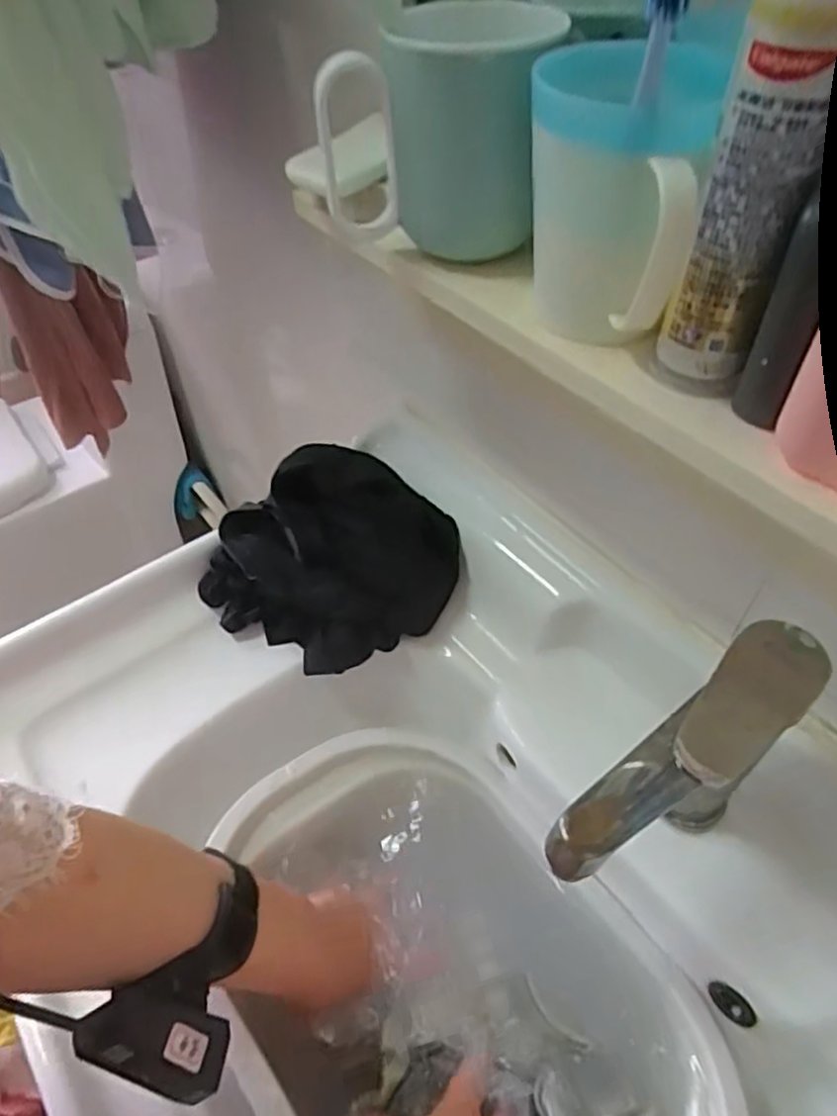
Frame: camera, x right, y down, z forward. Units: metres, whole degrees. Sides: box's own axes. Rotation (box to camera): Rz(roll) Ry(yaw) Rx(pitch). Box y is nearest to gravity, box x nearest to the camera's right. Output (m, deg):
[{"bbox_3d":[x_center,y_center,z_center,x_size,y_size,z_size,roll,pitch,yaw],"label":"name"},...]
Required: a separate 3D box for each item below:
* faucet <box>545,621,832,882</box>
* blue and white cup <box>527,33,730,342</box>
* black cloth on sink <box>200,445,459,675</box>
[{"bbox_3d":[0.131,0.134,0.376,0.148,0.188,0.052,-28,52,-21],"label":"faucet"},{"bbox_3d":[0.083,-0.154,0.305,0.072,0.103,0.081,13,50,16],"label":"blue and white cup"},{"bbox_3d":[-0.073,-0.001,0.560,0.211,0.123,0.129,-12,48,-7],"label":"black cloth on sink"}]

